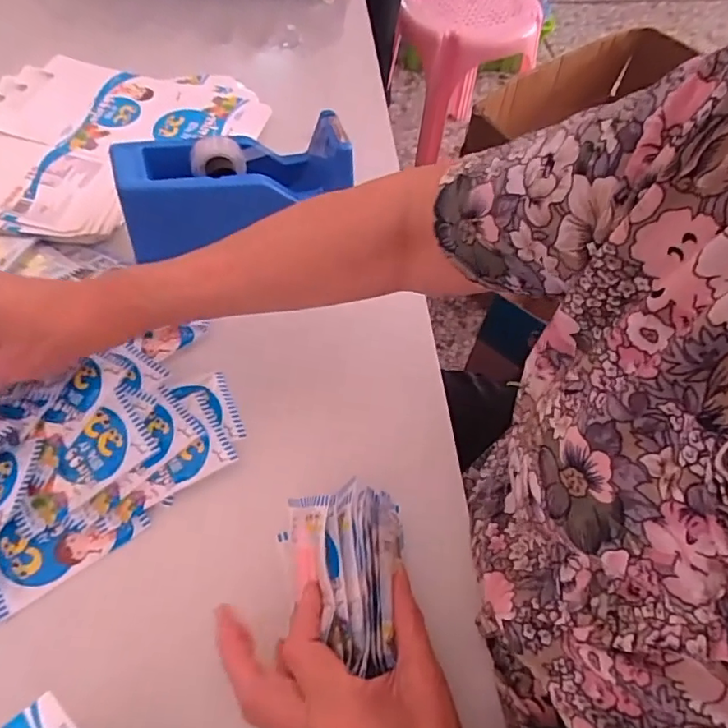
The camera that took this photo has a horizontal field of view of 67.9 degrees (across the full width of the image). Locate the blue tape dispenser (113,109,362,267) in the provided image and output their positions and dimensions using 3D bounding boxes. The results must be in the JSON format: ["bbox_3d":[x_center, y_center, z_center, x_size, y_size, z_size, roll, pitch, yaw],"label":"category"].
[{"bbox_3d":[-0.110,-0.155,0.476,0.196,0.080,0.073,-17,61,-11],"label":"blue tape dispenser"}]

